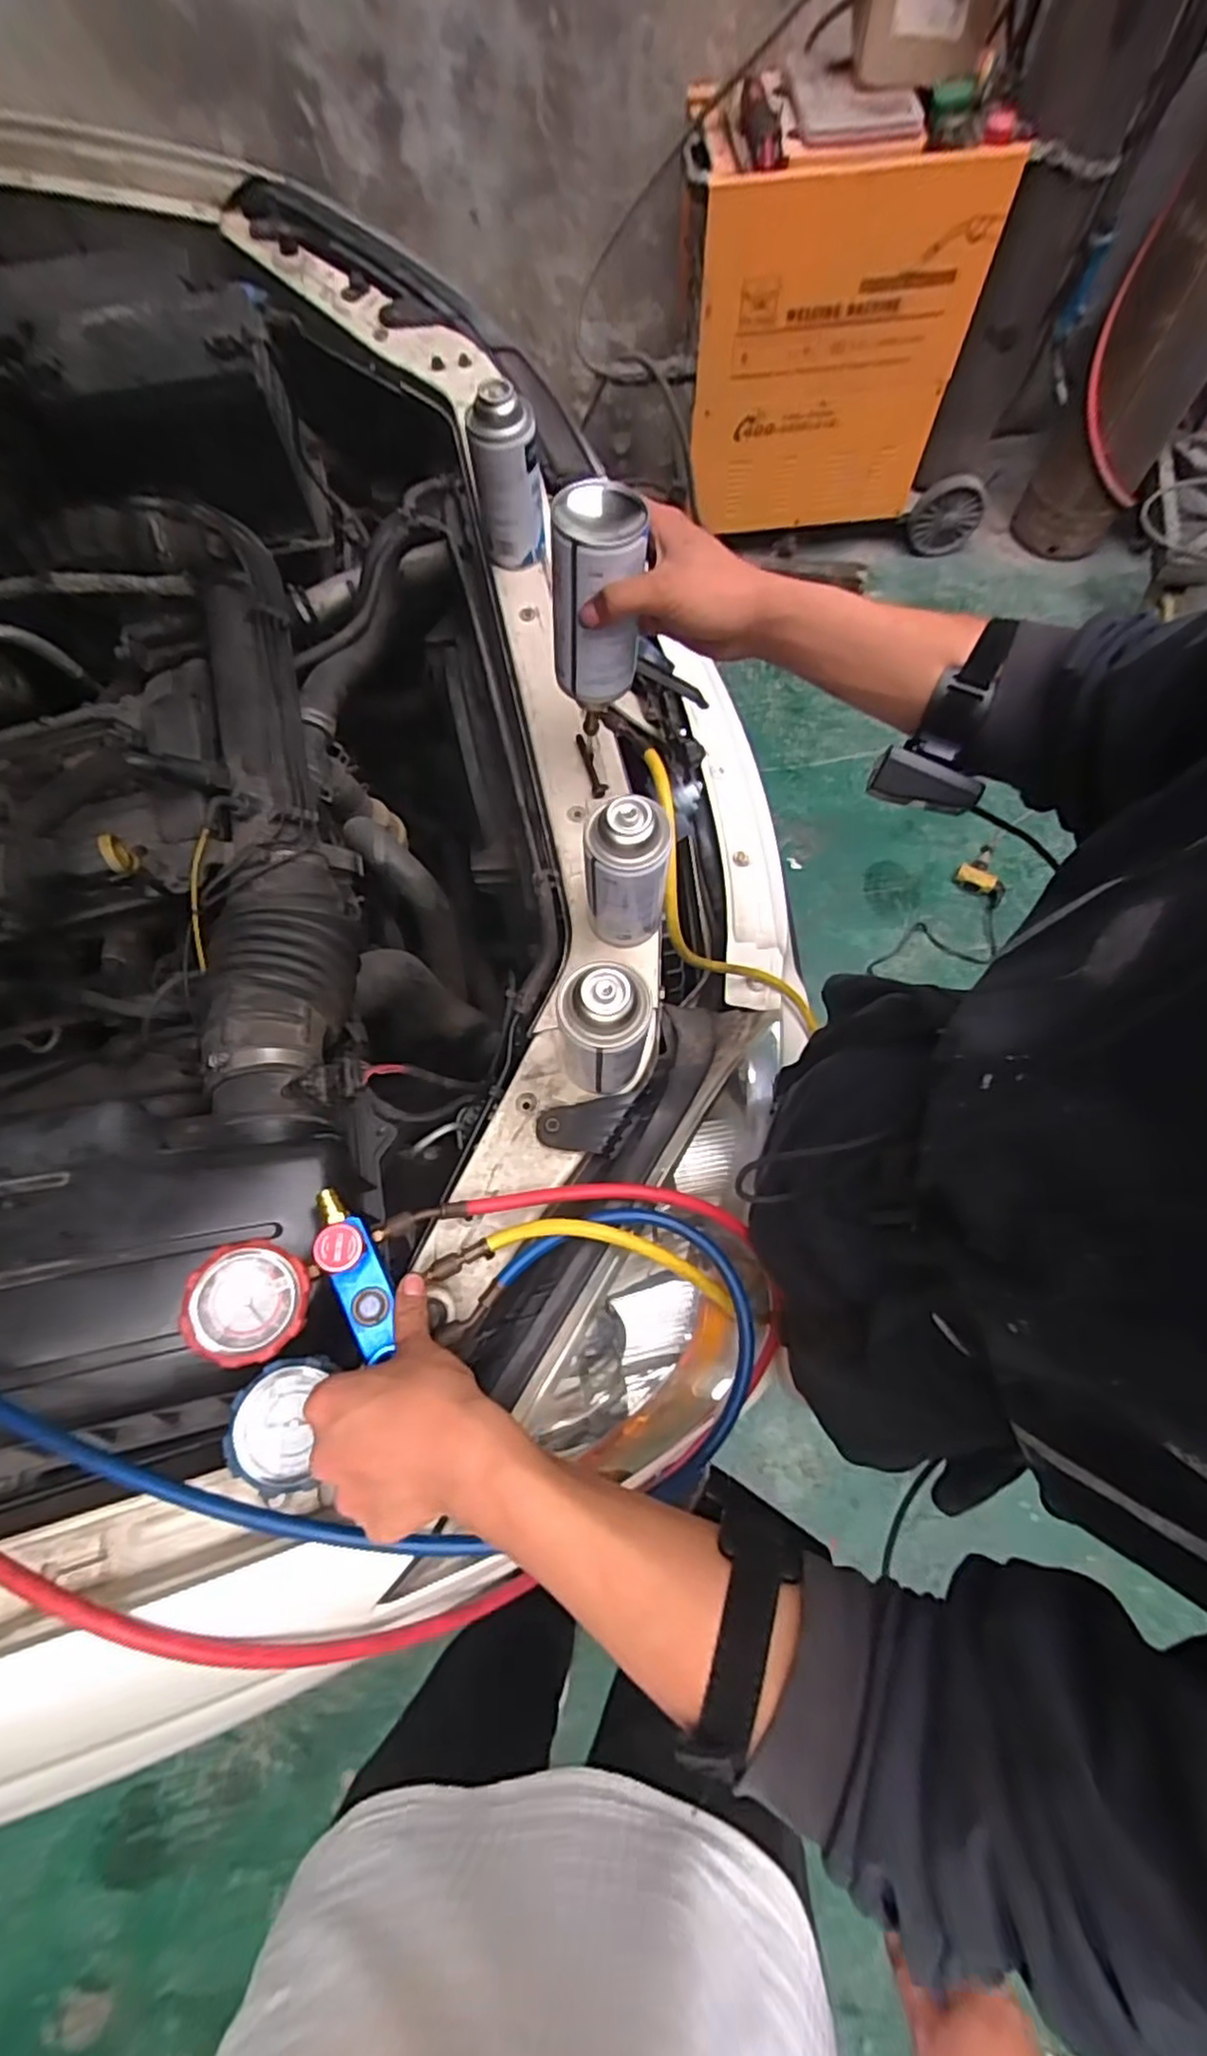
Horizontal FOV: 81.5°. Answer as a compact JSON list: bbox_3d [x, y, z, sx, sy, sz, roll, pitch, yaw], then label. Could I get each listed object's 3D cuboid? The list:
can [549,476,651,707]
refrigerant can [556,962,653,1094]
[{"bbox_3d":[-0.005,-0.306,0.510,0.066,0.142,0.062,1,58,-2],"label":"can"},{"bbox_3d":[0.001,0.006,0.502,0.064,0.146,0.063,-11,70,-3],"label":"refrigerant can"}]

